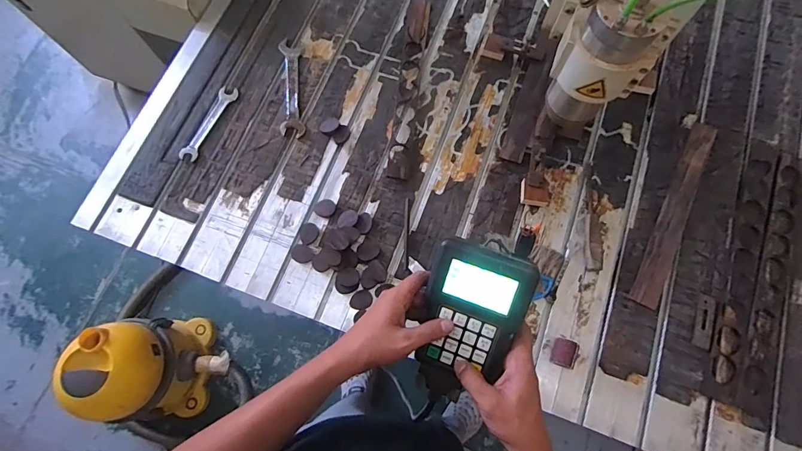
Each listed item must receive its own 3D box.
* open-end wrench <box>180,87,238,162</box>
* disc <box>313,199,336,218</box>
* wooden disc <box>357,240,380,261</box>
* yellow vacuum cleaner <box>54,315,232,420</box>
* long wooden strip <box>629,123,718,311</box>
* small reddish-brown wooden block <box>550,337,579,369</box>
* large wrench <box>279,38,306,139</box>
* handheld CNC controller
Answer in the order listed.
[{"bbox_3d":[-0.414,-0.221,0.869,0.040,0.011,0.184,22,75,8],"label":"open-end wrench"},{"bbox_3d":[-0.152,-0.035,0.811,0.042,0.007,0.037,22,75,8],"label":"disc"},{"bbox_3d":[-0.063,0.049,0.781,0.040,0.005,0.042,0,73,1],"label":"wooden disc"},{"bbox_3d":[-0.757,0.445,1.241,0.300,0.366,0.300,0,72,1],"label":"yellow vacuum cleaner"},{"bbox_3d":[0.542,-0.032,0.792,0.051,0.012,0.412,26,76,9],"label":"long wooden strip"},{"bbox_3d":[0.288,0.226,0.709,0.041,0.020,0.047,20,75,7],"label":"small reddish-brown wooden block"},{"bbox_3d":[-0.245,-0.310,0.896,0.049,0.009,0.256,-7,73,-1],"label":"large wrench"},{"bbox_3d":[0.078,0.093,0.446,0.104,0.035,0.142,19,101,12],"label":"handheld CNC controller"}]

